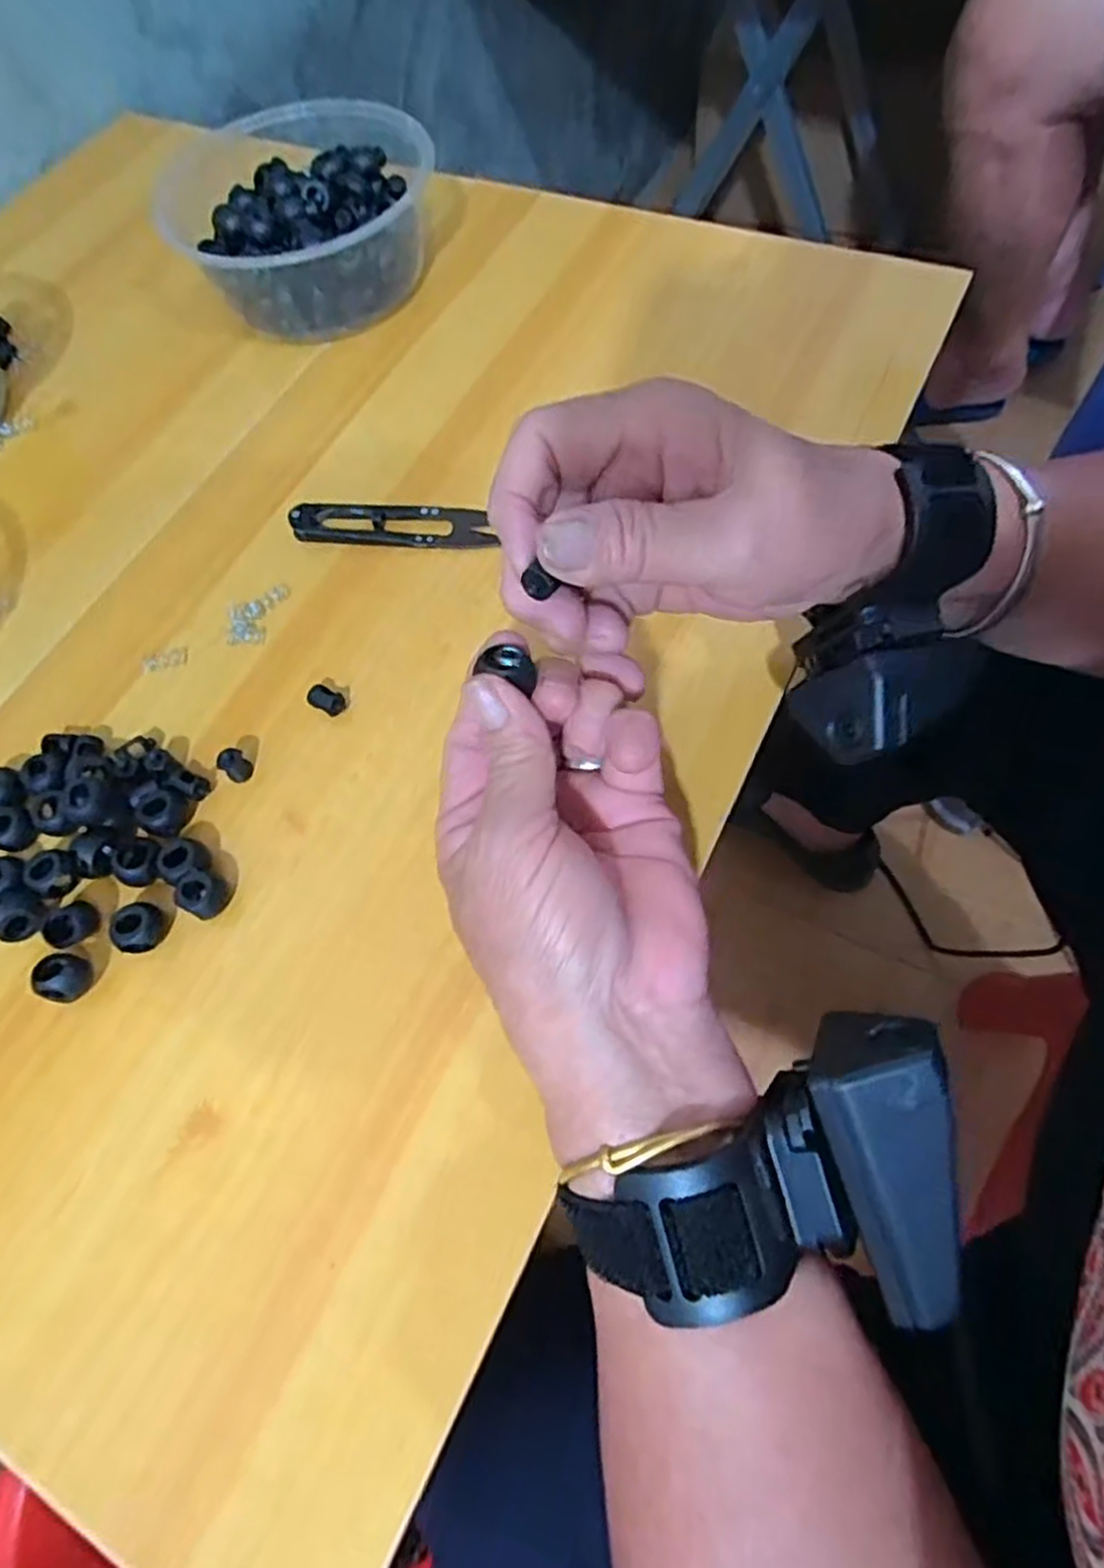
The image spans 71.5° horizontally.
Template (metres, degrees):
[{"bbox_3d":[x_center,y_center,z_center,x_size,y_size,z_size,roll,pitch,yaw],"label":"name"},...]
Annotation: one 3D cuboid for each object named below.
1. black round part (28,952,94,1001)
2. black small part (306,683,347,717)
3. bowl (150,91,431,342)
[{"bbox_3d":[-0.164,0.066,0.261,0.015,0.018,0.015,-2,63,4],"label":"black round part"},{"bbox_3d":[-0.090,-0.033,0.304,0.016,0.009,0.009,26,68,17],"label":"black small part"},{"bbox_3d":[-0.129,-0.295,0.408,0.138,0.058,0.138,-2,63,4],"label":"bowl"}]

